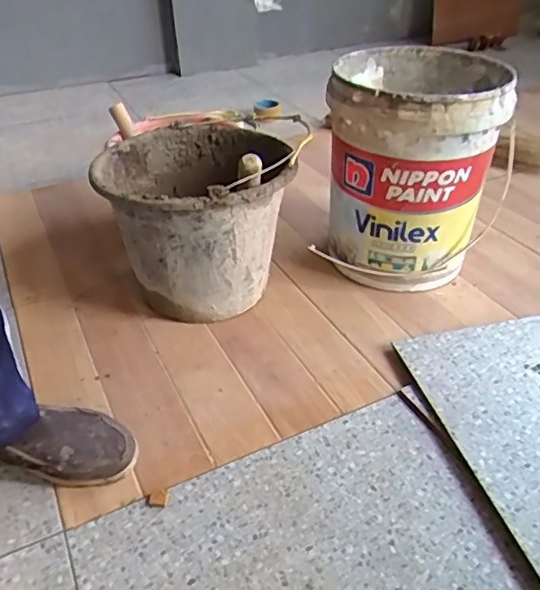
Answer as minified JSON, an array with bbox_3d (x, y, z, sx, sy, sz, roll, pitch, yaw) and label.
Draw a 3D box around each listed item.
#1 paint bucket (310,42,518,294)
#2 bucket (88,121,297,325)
[{"bbox_3d":[0.262,-0.233,1.073,0.289,0.368,0.322,11,37,16],"label":"paint bucket"},{"bbox_3d":[-0.127,-0.127,1.003,0.302,0.279,0.304,0,36,0],"label":"bucket"}]

